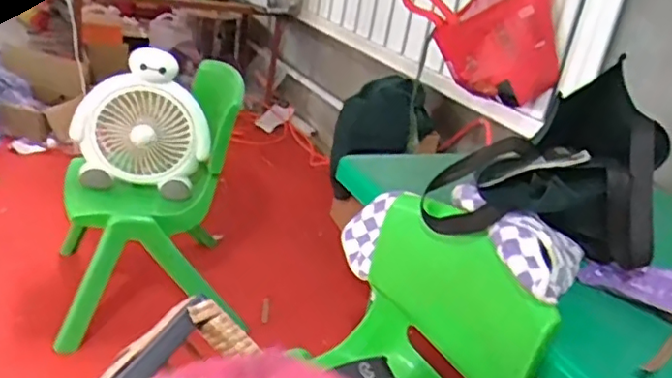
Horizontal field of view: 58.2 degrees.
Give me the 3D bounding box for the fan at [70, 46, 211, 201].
[{"bbox_3d":[-0.395,-0.131,1.225,0.268,0.265,0.080,7,25,-8],"label":"fan"}]

